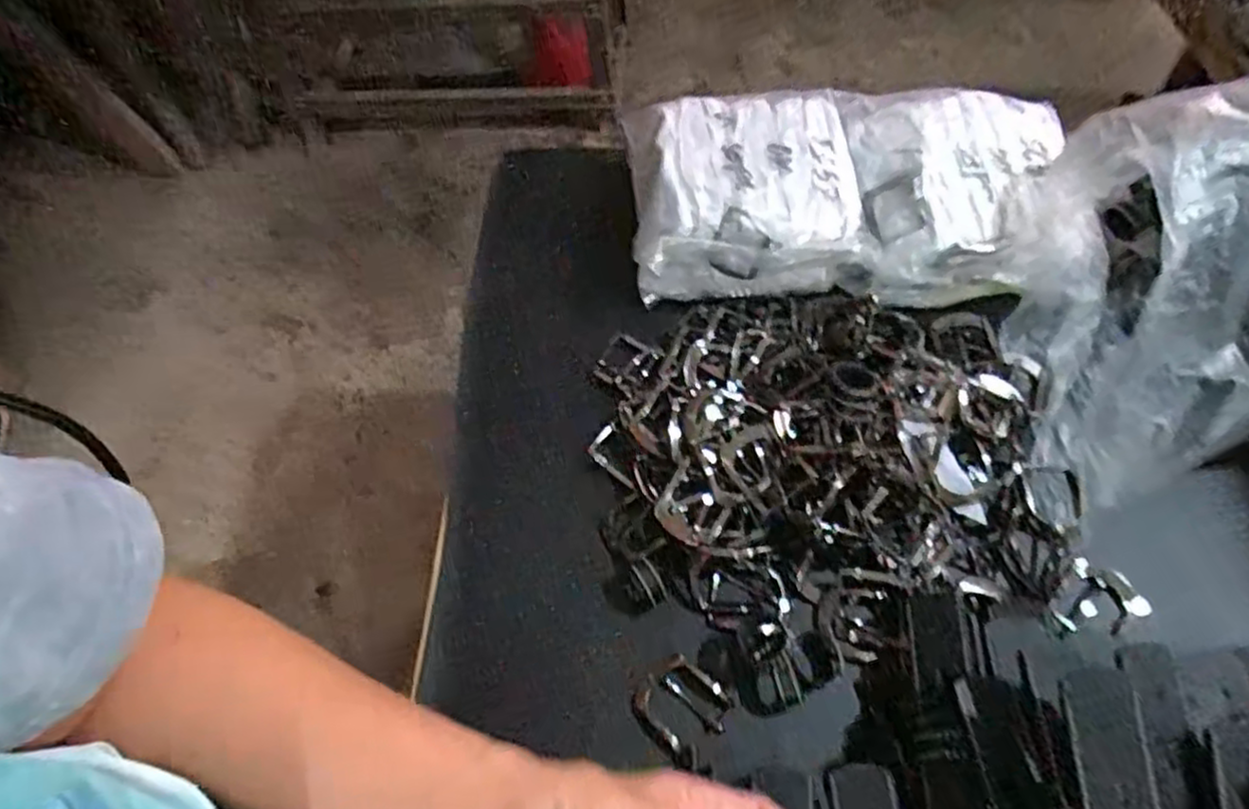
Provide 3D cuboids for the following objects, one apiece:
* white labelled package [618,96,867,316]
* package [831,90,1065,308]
[{"bbox_3d":[0.093,-0.177,0.582,0.171,0.065,0.169,-4,59,1],"label":"white labelled package"},{"bbox_3d":[0.263,-0.167,0.574,0.172,0.067,0.180,3,60,5],"label":"package"}]

